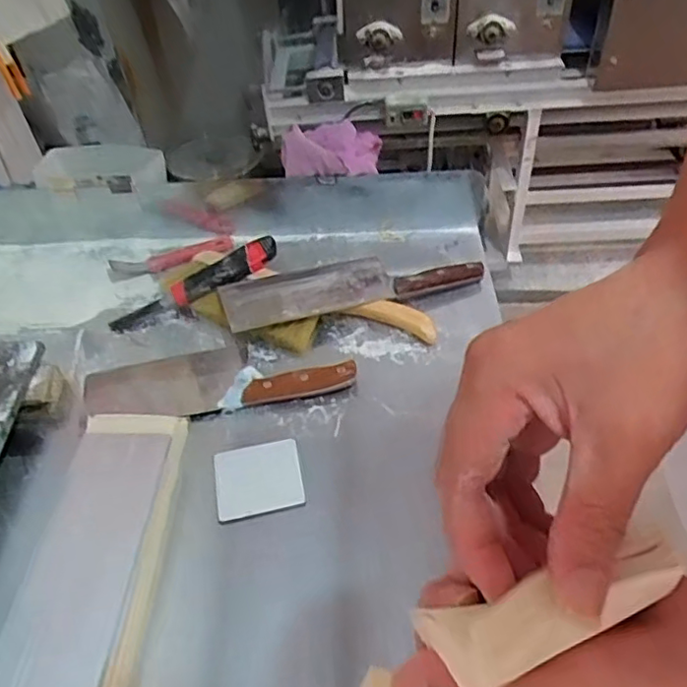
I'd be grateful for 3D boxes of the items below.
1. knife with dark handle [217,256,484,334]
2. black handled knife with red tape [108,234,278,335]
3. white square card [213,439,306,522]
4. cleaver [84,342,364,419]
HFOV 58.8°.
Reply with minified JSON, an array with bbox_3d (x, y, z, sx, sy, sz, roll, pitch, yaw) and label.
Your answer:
[{"bbox_3d":[0.012,-0.076,0.758,0.320,0.028,0.098,-16,49,-12],"label":"knife with dark handle"},{"bbox_3d":[-0.184,-0.072,0.762,0.221,0.024,0.038,-29,52,-6],"label":"black handled knife with red tape"},{"bbox_3d":[-0.083,0.129,0.593,0.083,0.009,0.074,-12,48,-8],"label":"white square card"},{"bbox_3d":[-0.136,0.032,0.670,0.287,0.030,0.088,-5,48,-2],"label":"cleaver"}]

